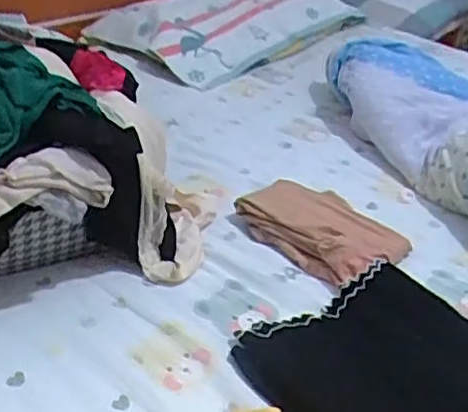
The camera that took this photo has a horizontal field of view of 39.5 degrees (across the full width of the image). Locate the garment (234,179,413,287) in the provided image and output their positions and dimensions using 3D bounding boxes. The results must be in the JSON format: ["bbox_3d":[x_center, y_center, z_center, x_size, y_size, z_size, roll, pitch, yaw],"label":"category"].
[{"bbox_3d":[0.136,0.022,0.985,0.171,0.047,0.241,-22,40,-34],"label":"garment"}]

